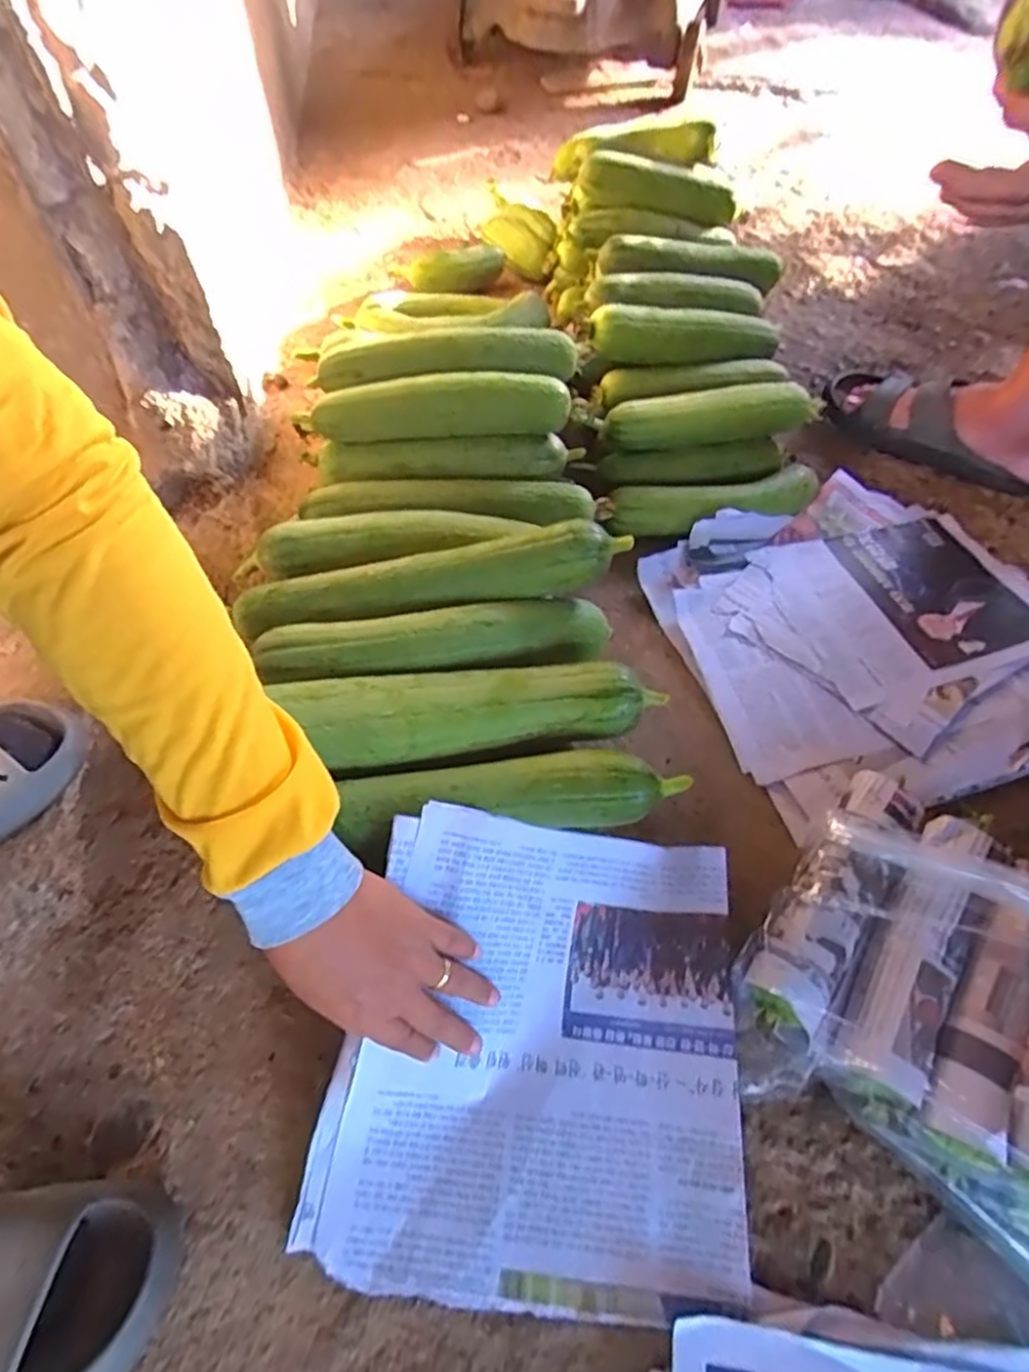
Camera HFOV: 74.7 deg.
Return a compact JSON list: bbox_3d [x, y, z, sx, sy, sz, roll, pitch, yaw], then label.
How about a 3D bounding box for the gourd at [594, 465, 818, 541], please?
[{"bbox_3d":[0.203,-0.190,0.690,0.254,0.046,0.059,-16,59,-10],"label":"gourd"}]

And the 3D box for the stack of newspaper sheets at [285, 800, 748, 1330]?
[{"bbox_3d":[0.016,0.214,0.411,0.253,0.102,0.266,5,58,-1],"label":"stack of newspaper sheets"}]

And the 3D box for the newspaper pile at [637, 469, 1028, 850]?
[{"bbox_3d":[0.347,-0.061,0.640,0.380,0.034,0.329,-15,60,-13],"label":"newspaper pile"}]

